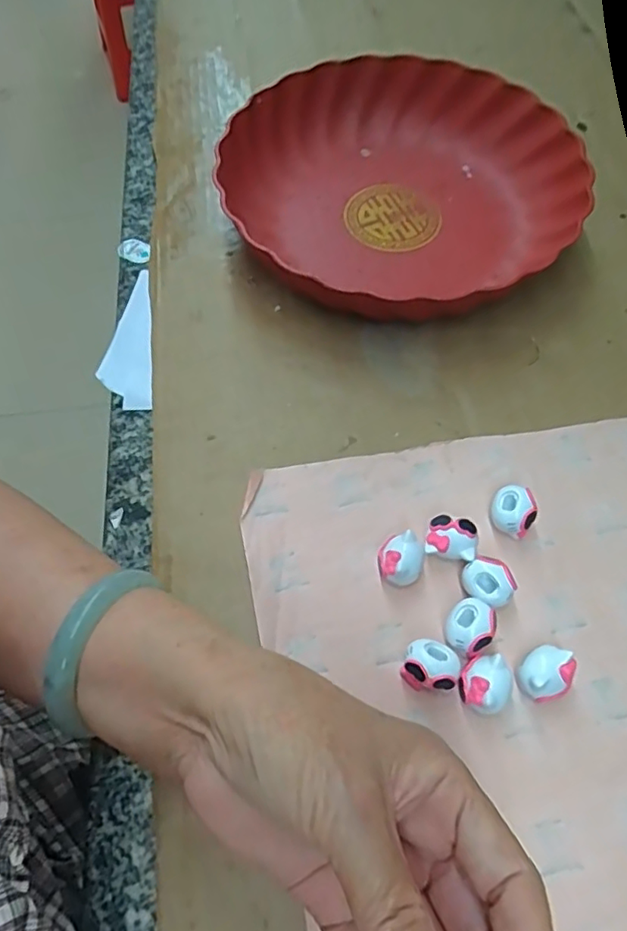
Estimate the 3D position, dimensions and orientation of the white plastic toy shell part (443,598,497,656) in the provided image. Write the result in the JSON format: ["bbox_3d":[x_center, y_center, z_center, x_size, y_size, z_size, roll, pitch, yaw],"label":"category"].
[{"bbox_3d":[0.075,0.078,0.281,0.021,0.019,0.025,36,68,18],"label":"white plastic toy shell part"}]

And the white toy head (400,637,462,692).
[{"bbox_3d":[0.055,0.093,0.272,0.025,0.020,0.022,20,64,11],"label":"white toy head"}]

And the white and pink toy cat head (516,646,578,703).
[{"bbox_3d":[0.107,0.098,0.272,0.026,0.021,0.022,-30,66,-14],"label":"white and pink toy cat head"}]

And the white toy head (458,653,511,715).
[{"bbox_3d":[0.078,0.102,0.269,0.021,0.020,0.024,-10,62,-4],"label":"white toy head"}]

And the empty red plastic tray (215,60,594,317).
[{"bbox_3d":[0.058,-0.194,0.410,0.242,0.048,0.237,-33,66,-15],"label":"empty red plastic tray"}]

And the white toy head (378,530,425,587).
[{"bbox_3d":[0.044,0.049,0.297,0.022,0.020,0.024,0,62,1],"label":"white toy head"}]

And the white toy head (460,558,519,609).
[{"bbox_3d":[0.087,0.059,0.291,0.021,0.019,0.024,-38,68,-17],"label":"white toy head"}]

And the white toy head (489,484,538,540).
[{"bbox_3d":[0.105,0.025,0.310,0.022,0.021,0.023,0,62,1],"label":"white toy head"}]

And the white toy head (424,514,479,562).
[{"bbox_3d":[0.070,0.039,0.300,0.025,0.020,0.019,14,63,8],"label":"white toy head"}]

